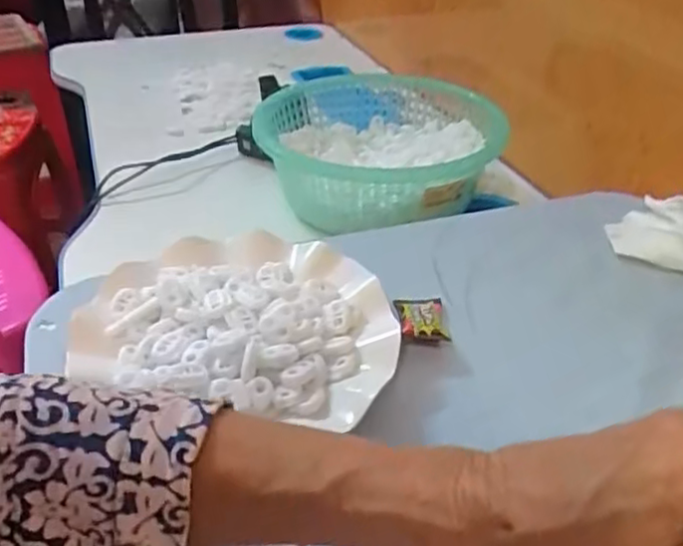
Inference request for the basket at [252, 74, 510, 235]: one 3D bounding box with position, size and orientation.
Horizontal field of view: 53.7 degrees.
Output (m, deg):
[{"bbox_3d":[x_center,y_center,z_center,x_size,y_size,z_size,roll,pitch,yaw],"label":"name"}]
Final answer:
[{"bbox_3d":[0.037,-0.135,0.678,0.214,0.082,0.235,-14,42,-9],"label":"basket"}]

